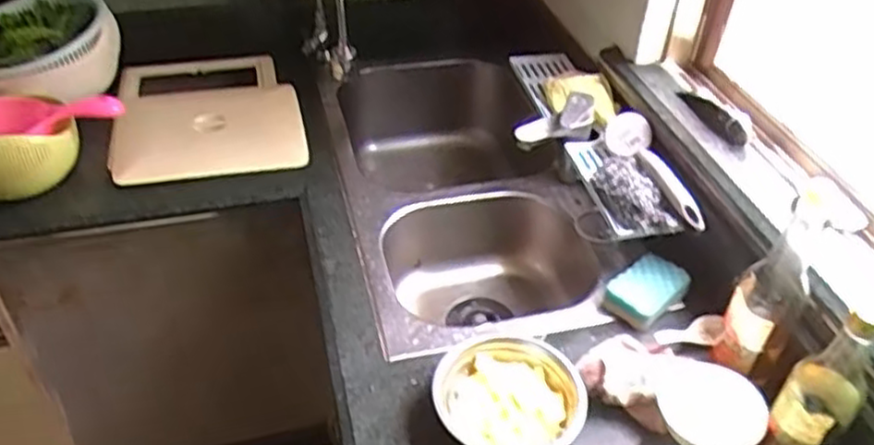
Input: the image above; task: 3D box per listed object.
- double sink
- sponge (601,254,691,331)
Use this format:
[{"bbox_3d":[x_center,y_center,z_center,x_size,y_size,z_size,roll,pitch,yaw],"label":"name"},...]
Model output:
[{"bbox_3d":[0.038,-0.007,1.301,0.388,0.233,0.709,-8,41,-11],"label":"double sink"},{"bbox_3d":[0.288,0.093,1.015,0.108,0.036,0.076,-30,50,-32],"label":"sponge"}]

